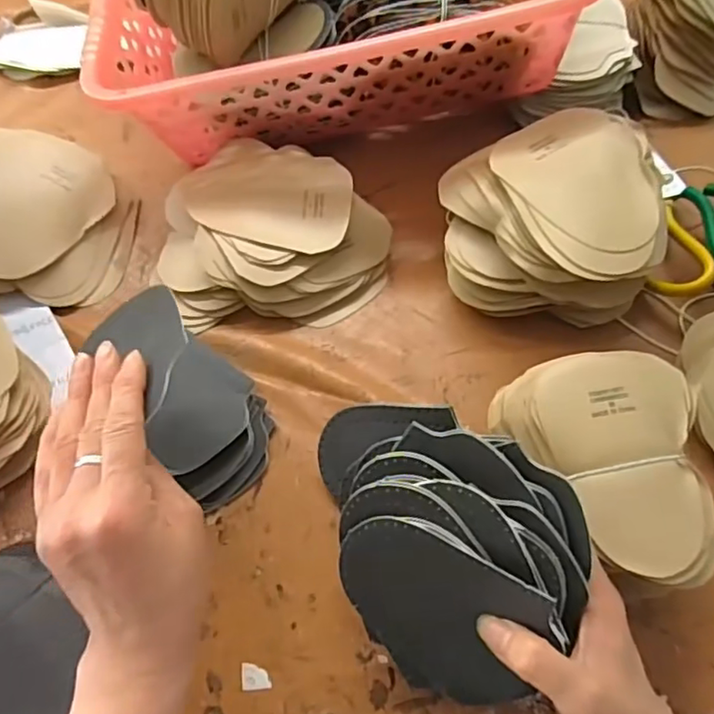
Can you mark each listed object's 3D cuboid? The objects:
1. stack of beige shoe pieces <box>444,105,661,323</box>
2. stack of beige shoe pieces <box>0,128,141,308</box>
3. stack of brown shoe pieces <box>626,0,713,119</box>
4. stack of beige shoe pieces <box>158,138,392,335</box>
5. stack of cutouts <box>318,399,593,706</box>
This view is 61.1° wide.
[{"bbox_3d":[0.146,-0.104,0.461,0.155,0.086,0.147,2,62,3],"label":"stack of beige shoe pieces"},{"bbox_3d":[-0.282,-0.117,0.515,0.155,0.076,0.162,15,64,10],"label":"stack of beige shoe pieces"},{"bbox_3d":[0.316,-0.319,0.582,0.108,0.098,0.143,15,64,10],"label":"stack of brown shoe pieces"},{"bbox_3d":[-0.074,-0.108,0.517,0.197,0.047,0.166,-7,62,-2],"label":"stack of beige shoe pieces"},{"bbox_3d":[0.042,0.101,0.345,0.171,0.091,0.118,39,70,20],"label":"stack of cutouts"}]

